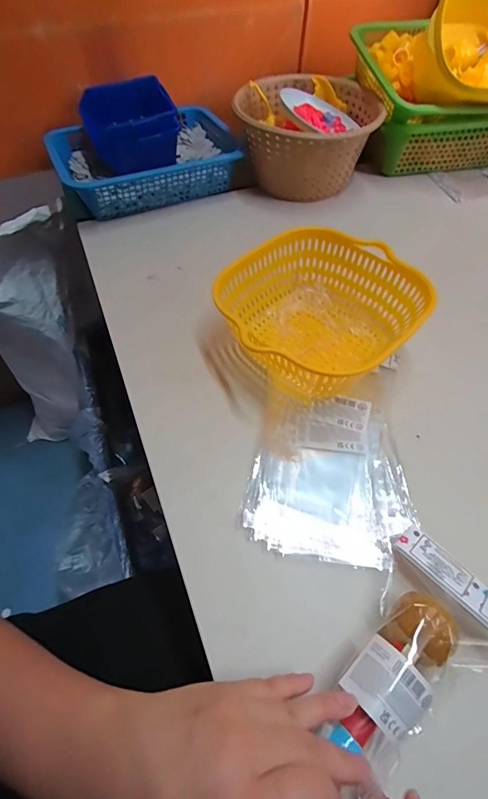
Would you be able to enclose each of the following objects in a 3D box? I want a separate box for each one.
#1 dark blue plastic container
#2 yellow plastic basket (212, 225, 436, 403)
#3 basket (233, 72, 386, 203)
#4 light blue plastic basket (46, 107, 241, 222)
[{"bbox_3d":[-0.176,-0.426,0.611,0.132,0.087,0.118,-20,58,-13],"label":"dark blue plastic container"},{"bbox_3d":[0.081,-0.091,0.429,0.189,0.081,0.197,38,64,23],"label":"yellow plastic basket"},{"bbox_3d":[0.100,-0.432,0.641,0.218,0.109,0.232,2,56,2],"label":"basket"},{"bbox_3d":[-0.155,-0.399,0.647,0.298,0.066,0.207,-22,58,-14],"label":"light blue plastic basket"}]

